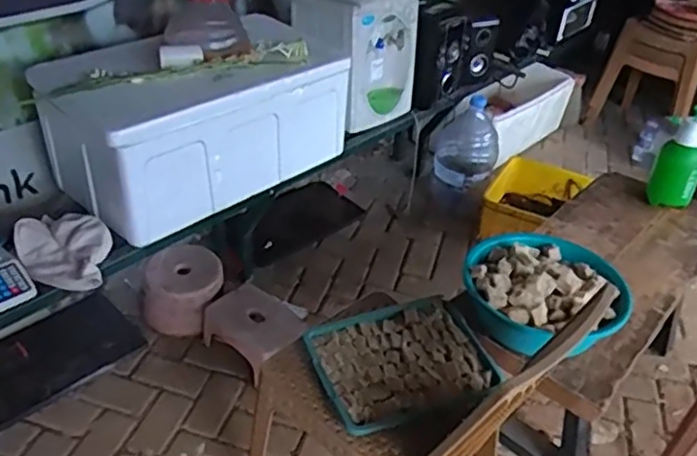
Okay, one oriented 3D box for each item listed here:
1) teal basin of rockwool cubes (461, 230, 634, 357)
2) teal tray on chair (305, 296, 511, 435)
[{"bbox_3d":[0.455,0.147,1.465,0.347,0.123,0.350,2,36,-2],"label":"teal basin of rockwool cubes"},{"bbox_3d":[0.113,0.268,1.339,0.352,0.051,0.278,-14,40,-23],"label":"teal tray on chair"}]

